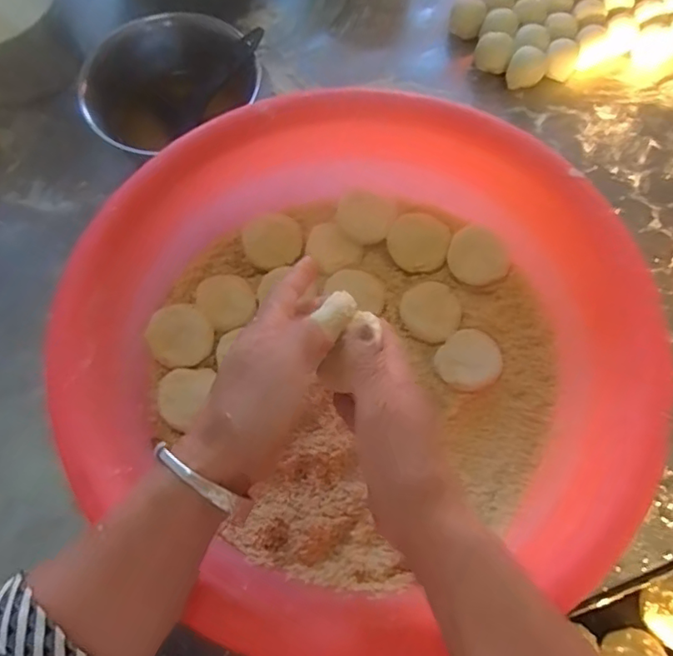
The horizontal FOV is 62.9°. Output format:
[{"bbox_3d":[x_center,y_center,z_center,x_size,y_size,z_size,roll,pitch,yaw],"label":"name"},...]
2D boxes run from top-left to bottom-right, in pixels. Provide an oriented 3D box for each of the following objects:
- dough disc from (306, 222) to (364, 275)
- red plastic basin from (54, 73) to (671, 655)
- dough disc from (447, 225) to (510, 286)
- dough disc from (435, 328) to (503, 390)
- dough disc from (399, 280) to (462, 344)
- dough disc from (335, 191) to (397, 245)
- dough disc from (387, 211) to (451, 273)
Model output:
[{"bbox_3d":[-0.004,-0.074,0.529,0.053,0.006,0.053,7,60,-11],"label":"dough disc"},{"bbox_3d":[0.010,0.016,0.455,0.402,0.122,0.417,0,70,-1],"label":"red plastic basin"},{"bbox_3d":[0.135,-0.070,0.529,0.053,0.004,0.056,0,92,9],"label":"dough disc"},{"bbox_3d":[0.122,0.028,0.500,0.053,0.011,0.055,0,70,-1],"label":"dough disc"},{"bbox_3d":[0.090,-0.016,0.522,0.056,0.013,0.054,0,70,-1],"label":"dough disc"},{"bbox_3d":[0.028,-0.110,0.548,0.055,0.004,0.049,26,108,-3],"label":"dough disc"},{"bbox_3d":[0.078,-0.083,0.529,0.057,0.012,0.054,4,101,23],"label":"dough disc"}]

